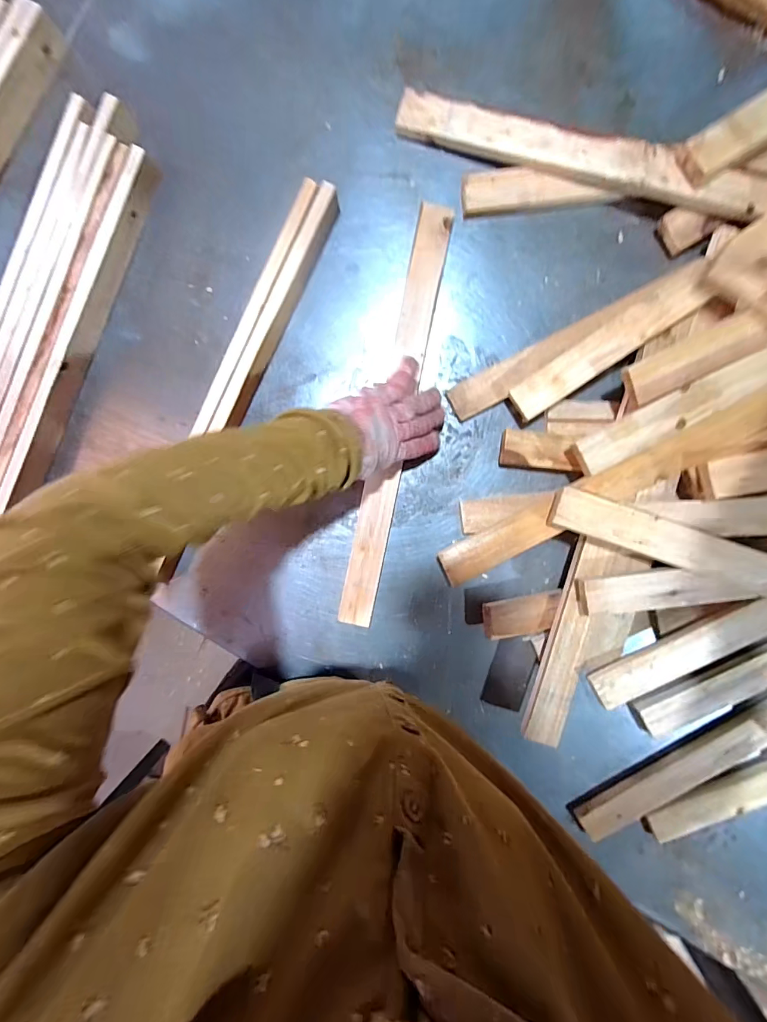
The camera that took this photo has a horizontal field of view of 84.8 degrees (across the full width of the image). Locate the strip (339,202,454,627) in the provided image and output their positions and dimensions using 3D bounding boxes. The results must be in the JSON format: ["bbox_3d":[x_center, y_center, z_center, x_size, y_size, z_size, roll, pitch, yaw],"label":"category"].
[{"bbox_3d":[0.012,-0.103,0.500,0.045,0.017,0.489,11,95,2],"label":"strip"}]

